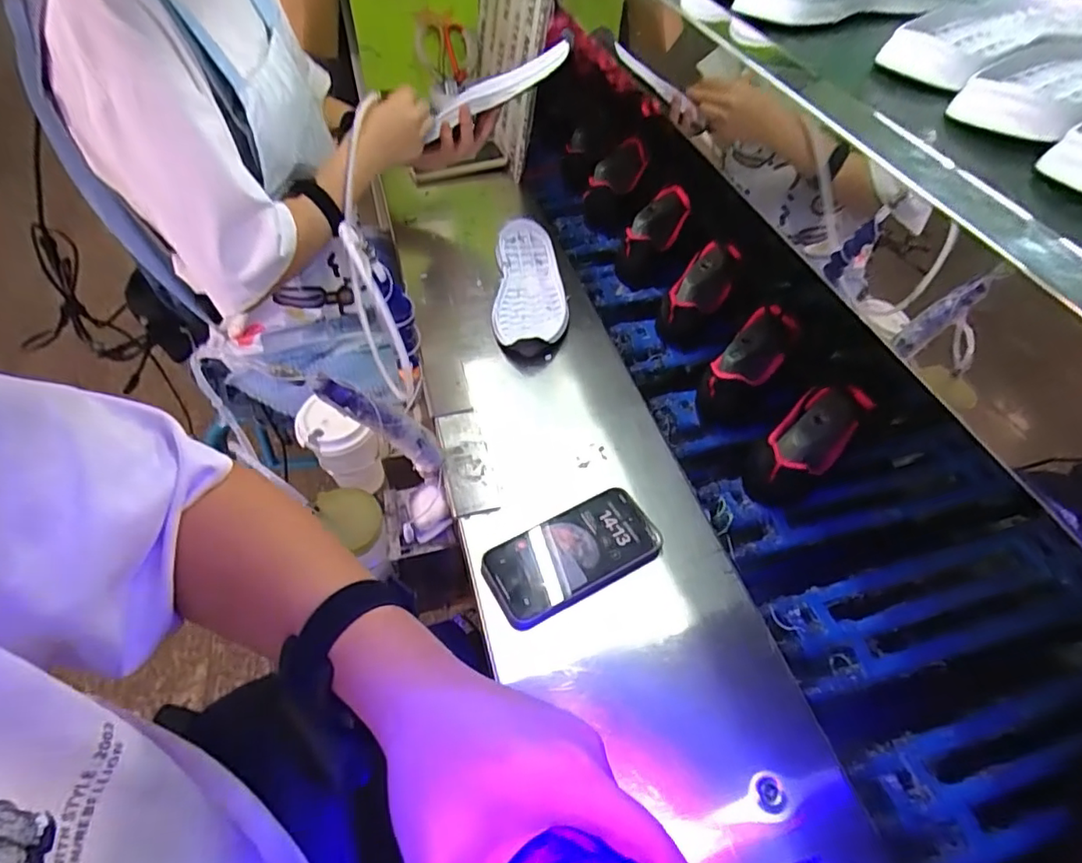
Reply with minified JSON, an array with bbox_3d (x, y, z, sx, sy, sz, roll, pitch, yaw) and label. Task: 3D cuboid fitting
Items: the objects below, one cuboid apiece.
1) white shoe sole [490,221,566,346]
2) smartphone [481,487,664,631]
[{"bbox_3d":[-0.016,-0.214,0.820,0.095,0.024,0.266,-4,53,3],"label":"white shoe sole"},{"bbox_3d":[0.030,0.116,0.542,0.164,0.015,0.081,-25,56,-19],"label":"smartphone"}]

